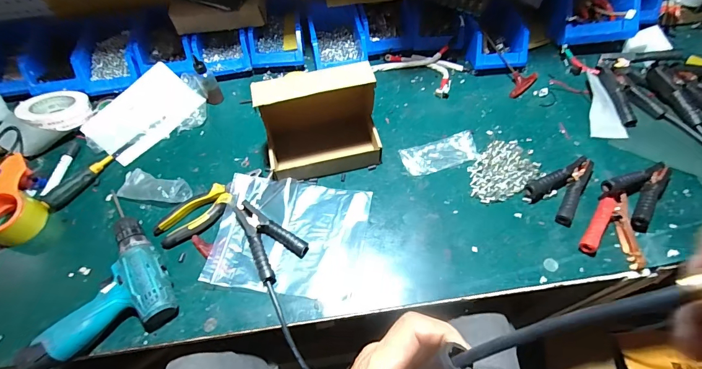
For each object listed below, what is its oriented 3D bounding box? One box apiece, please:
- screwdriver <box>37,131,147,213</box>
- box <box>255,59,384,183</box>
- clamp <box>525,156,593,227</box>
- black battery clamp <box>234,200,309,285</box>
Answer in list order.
[{"bbox_3d":[-0.481,-0.035,0.648,0.035,0.027,0.199,27,63,17],"label":"screwdriver"},{"bbox_3d":[-0.051,-0.101,0.614,0.198,0.164,0.119,-9,59,-4],"label":"box"},{"bbox_3d":[0.373,0.002,0.593,0.132,0.025,0.084,-34,64,-18],"label":"clamp"},{"bbox_3d":[-0.147,0.083,0.568,0.084,0.023,0.142,-40,66,-20],"label":"black battery clamp"}]

